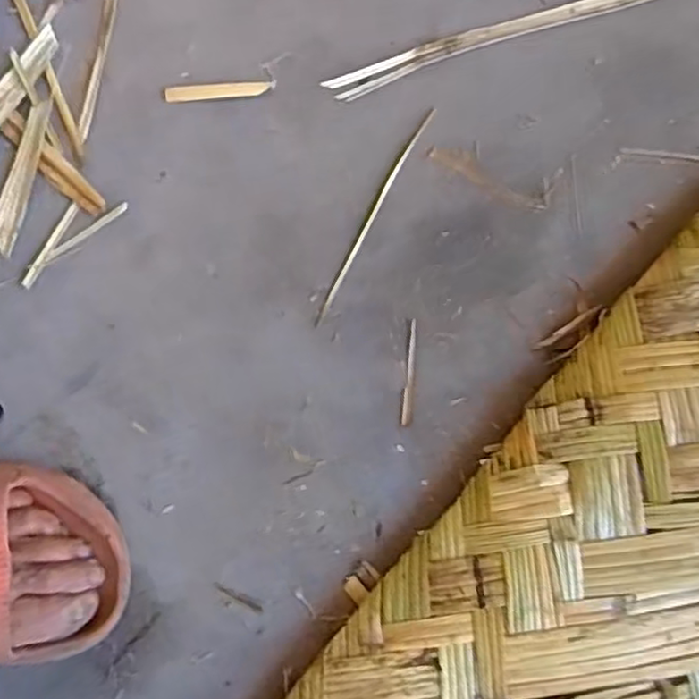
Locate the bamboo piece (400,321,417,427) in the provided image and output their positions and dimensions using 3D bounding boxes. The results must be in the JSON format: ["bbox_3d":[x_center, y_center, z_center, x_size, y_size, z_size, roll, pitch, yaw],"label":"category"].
[{"bbox_3d":[0.038,0.014,0.429,0.006,0.004,0.068,5,77,0],"label":"bamboo piece"}]

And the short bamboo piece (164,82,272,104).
[{"bbox_3d":[-0.092,-0.179,0.470,0.071,0.004,0.012,-2,77,-2],"label":"short bamboo piece"}]

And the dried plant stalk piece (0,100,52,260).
[{"bbox_3d":[-0.220,-0.116,0.452,0.021,0.008,0.105,12,77,1],"label":"dried plant stalk piece"}]

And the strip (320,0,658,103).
[{"bbox_3d":[0.114,-0.228,0.484,0.274,0.007,0.023,-20,78,-6],"label":"strip"}]

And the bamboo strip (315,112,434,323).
[{"bbox_3d":[0.017,-0.092,0.454,0.008,0.004,0.171,27,78,5],"label":"bamboo strip"}]

